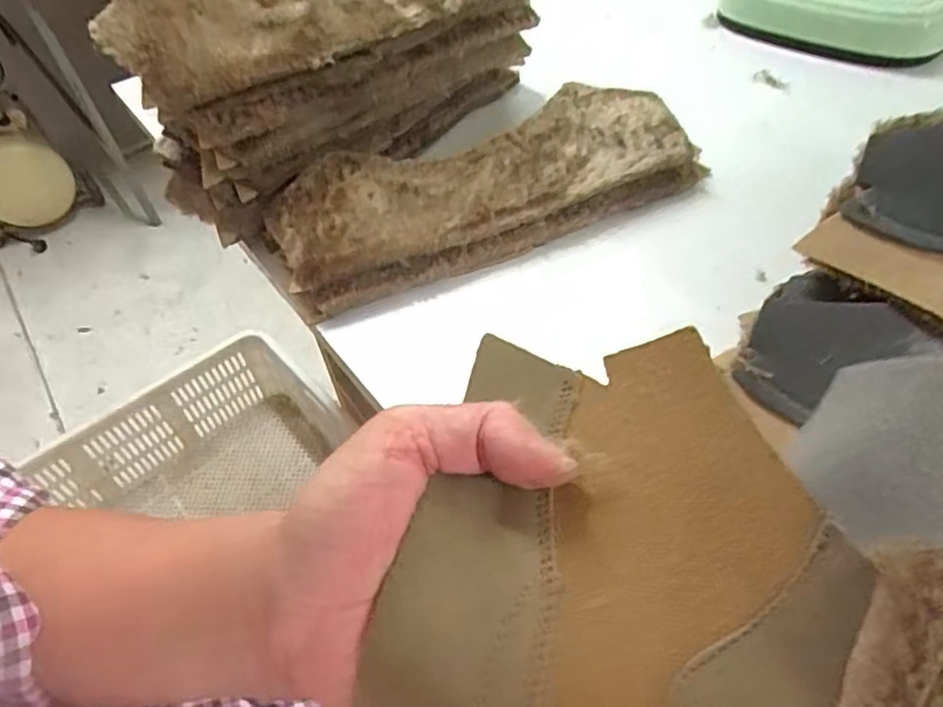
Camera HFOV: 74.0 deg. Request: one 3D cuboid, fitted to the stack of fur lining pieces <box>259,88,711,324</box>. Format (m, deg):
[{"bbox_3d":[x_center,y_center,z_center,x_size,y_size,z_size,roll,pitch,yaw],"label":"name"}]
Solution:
[{"bbox_3d":[0.013,-0.135,0.515,0.343,0.053,0.128,-23,50,-13],"label":"stack of fur lining pieces"}]

